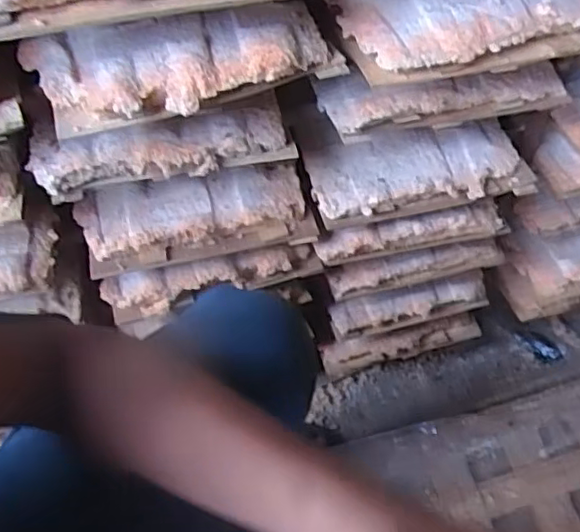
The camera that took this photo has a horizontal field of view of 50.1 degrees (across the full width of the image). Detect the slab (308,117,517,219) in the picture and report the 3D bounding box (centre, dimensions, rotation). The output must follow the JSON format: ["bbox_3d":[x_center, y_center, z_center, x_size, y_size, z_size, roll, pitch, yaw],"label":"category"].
[{"bbox_3d":[0.127,-0.103,0.627,0.209,0.026,0.096,-13,53,-6],"label":"slab"}]

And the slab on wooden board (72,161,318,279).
[{"bbox_3d":[-0.092,-0.050,0.609,0.217,0.049,0.071,-13,53,-6],"label":"slab on wooden board"}]

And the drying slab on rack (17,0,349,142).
[{"bbox_3d":[-0.077,-0.151,0.465,0.222,0.041,0.086,-15,54,-7],"label":"drying slab on rack"}]

